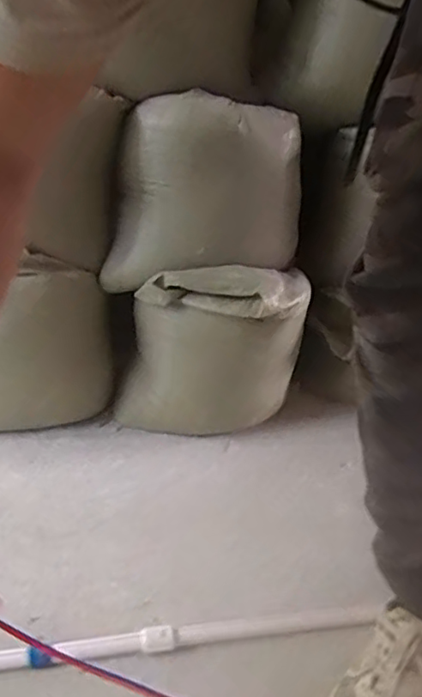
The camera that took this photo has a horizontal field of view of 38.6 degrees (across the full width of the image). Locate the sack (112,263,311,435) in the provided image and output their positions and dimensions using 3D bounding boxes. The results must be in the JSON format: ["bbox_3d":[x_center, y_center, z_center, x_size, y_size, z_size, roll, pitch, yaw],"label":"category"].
[{"bbox_3d":[0.001,0.017,1.011,0.299,0.314,0.119,2,32,-5],"label":"sack"}]

